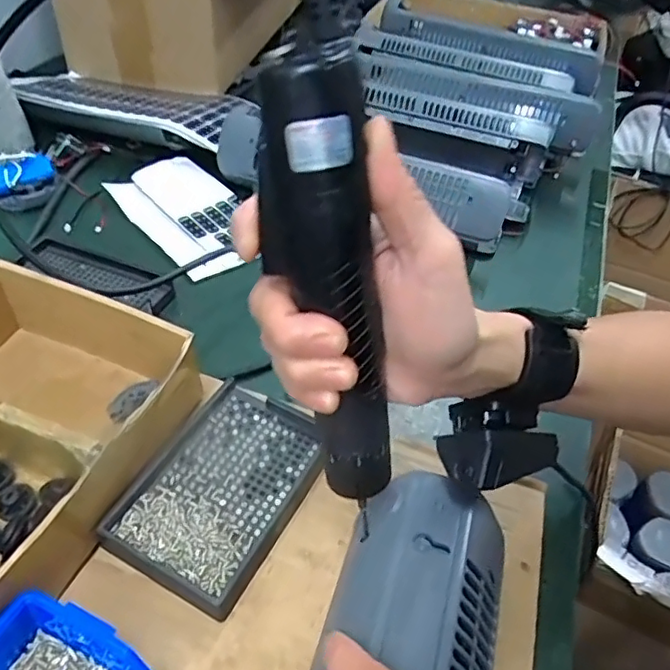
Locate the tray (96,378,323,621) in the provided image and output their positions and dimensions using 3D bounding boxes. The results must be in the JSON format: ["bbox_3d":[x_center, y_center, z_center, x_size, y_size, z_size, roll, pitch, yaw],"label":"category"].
[{"bbox_3d":[-0.069,0.097,0.386,0.093,0.024,0.137,23,47,18],"label":"tray"}]

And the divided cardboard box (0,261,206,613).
[{"bbox_3d":[-0.207,0.061,0.369,0.172,0.069,0.206,19,46,13],"label":"divided cardboard box"}]

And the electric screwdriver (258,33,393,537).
[{"bbox_3d":[0.001,-0.010,0.250,0.033,0.201,0.034,-28,34,-29],"label":"electric screwdriver"}]

